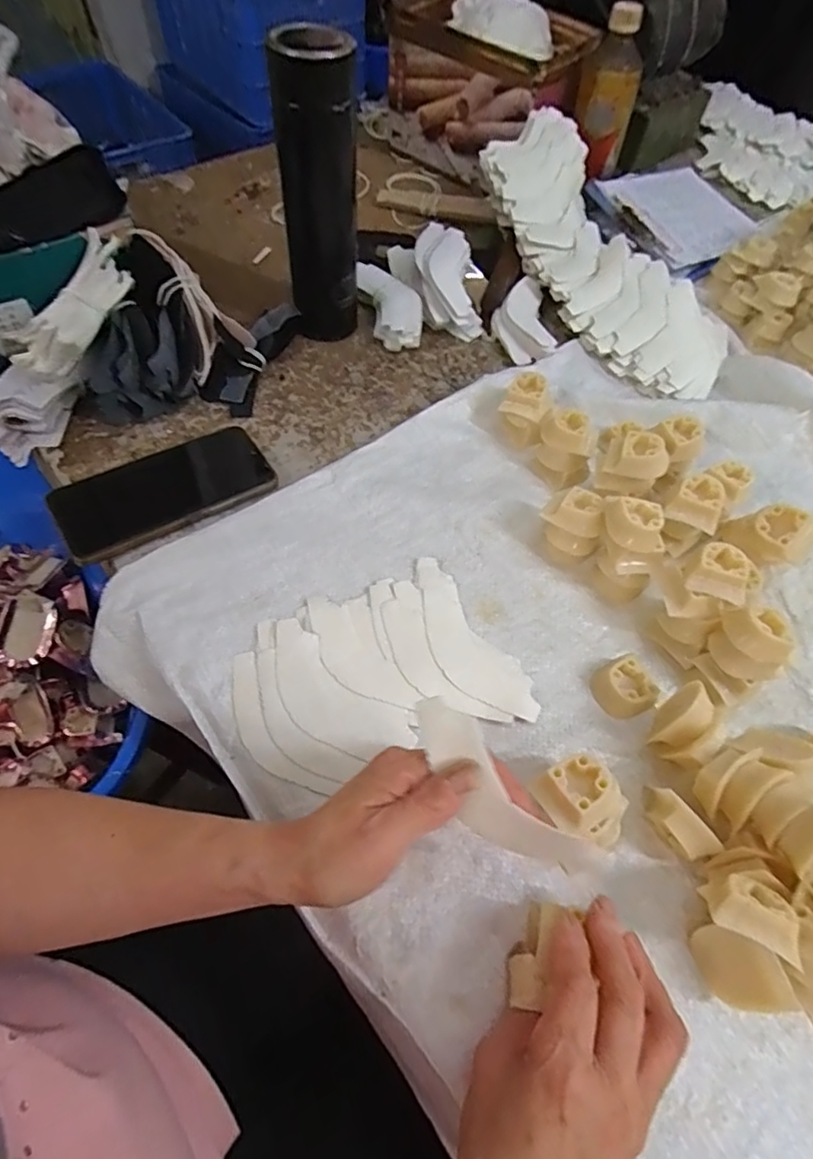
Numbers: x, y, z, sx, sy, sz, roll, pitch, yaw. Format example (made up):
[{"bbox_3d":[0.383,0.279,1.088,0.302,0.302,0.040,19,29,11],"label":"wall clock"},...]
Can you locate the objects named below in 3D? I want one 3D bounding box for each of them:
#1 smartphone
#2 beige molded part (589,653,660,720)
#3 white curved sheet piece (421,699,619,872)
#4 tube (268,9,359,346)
[{"bbox_3d":[-0.191,-0.073,0.451,0.160,0.009,0.081,-30,65,-21],"label":"smartphone"},{"bbox_3d":[0.148,0.074,0.388,0.035,0.018,0.037,-24,63,-18],"label":"beige molded part"},{"bbox_3d":[0.042,0.102,0.262,0.110,0.006,0.034,45,94,1],"label":"white curved sheet piece"},{"bbox_3d":[-0.074,-0.321,0.492,0.060,0.220,0.051,-3,58,-6],"label":"tube"}]

